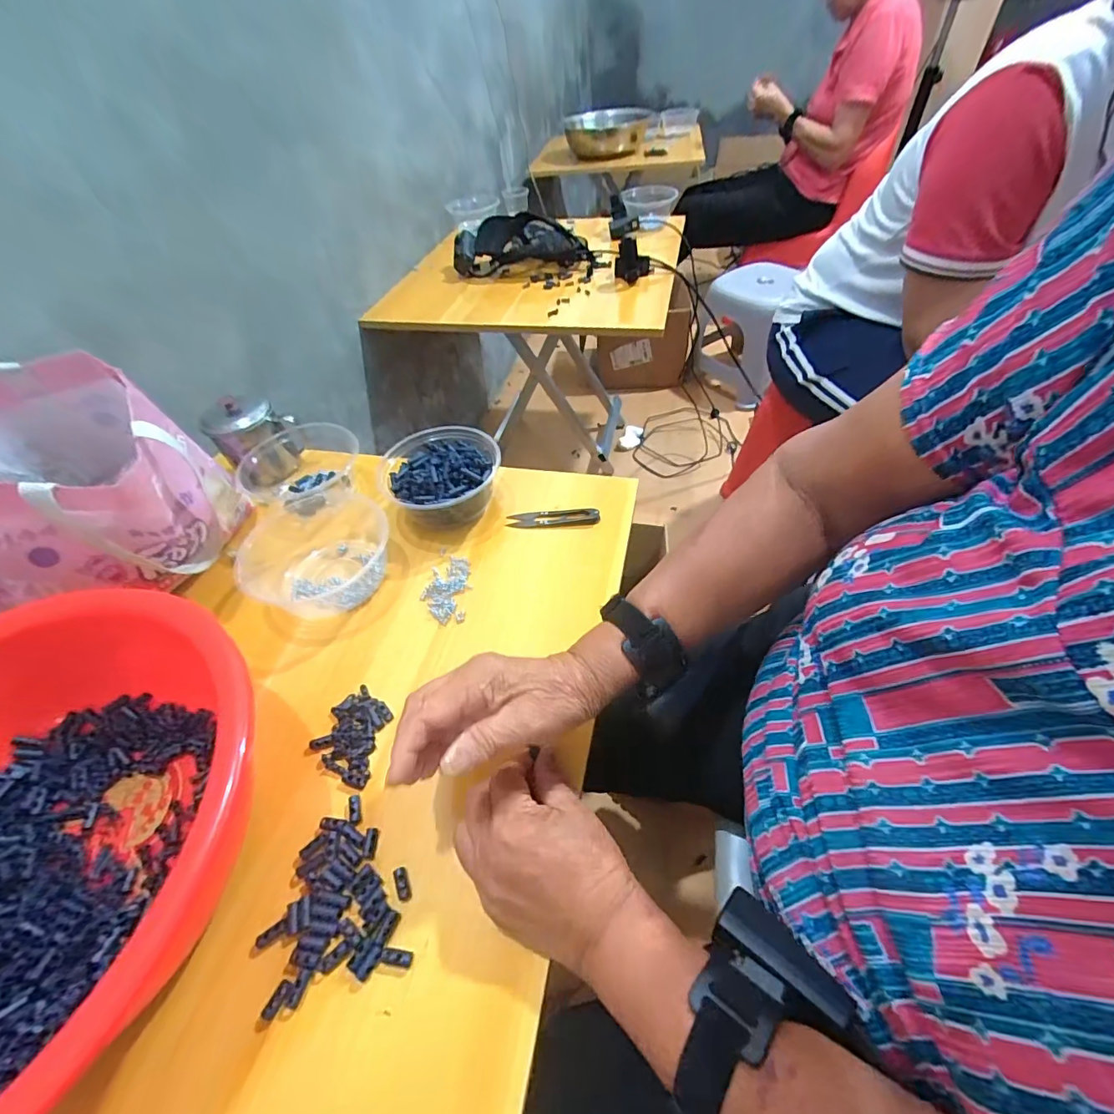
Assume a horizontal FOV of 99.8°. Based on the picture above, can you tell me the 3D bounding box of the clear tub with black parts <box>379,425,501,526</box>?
[{"bbox_3d":[-0.128,-0.085,0.538,0.120,0.072,0.128,-3,50,4],"label":"clear tub with black parts"}]

